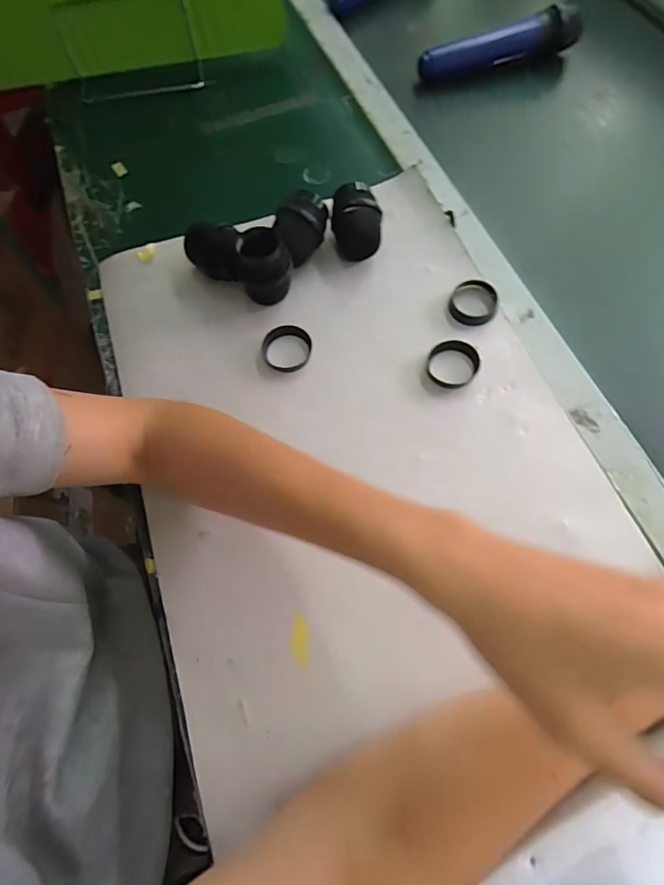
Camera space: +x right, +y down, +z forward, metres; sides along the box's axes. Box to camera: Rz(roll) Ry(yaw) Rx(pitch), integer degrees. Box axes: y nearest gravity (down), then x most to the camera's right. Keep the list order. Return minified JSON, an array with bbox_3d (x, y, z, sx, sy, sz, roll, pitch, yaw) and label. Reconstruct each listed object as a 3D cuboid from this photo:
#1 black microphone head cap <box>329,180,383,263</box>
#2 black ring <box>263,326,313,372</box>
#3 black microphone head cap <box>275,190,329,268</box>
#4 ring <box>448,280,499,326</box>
[{"bbox_3d":[0.024,-0.209,0.437,0.045,0.048,0.048,5,68,4],"label":"black microphone head cap"},{"bbox_3d":[-0.040,-0.083,0.406,0.043,0.009,0.042,-3,68,0],"label":"black ring"},{"bbox_3d":[-0.031,-0.206,0.439,0.049,0.050,0.062,22,70,10],"label":"black microphone head cap"},{"bbox_3d":[0.127,-0.126,0.414,0.042,0.012,0.043,-1,68,2],"label":"ring"}]

